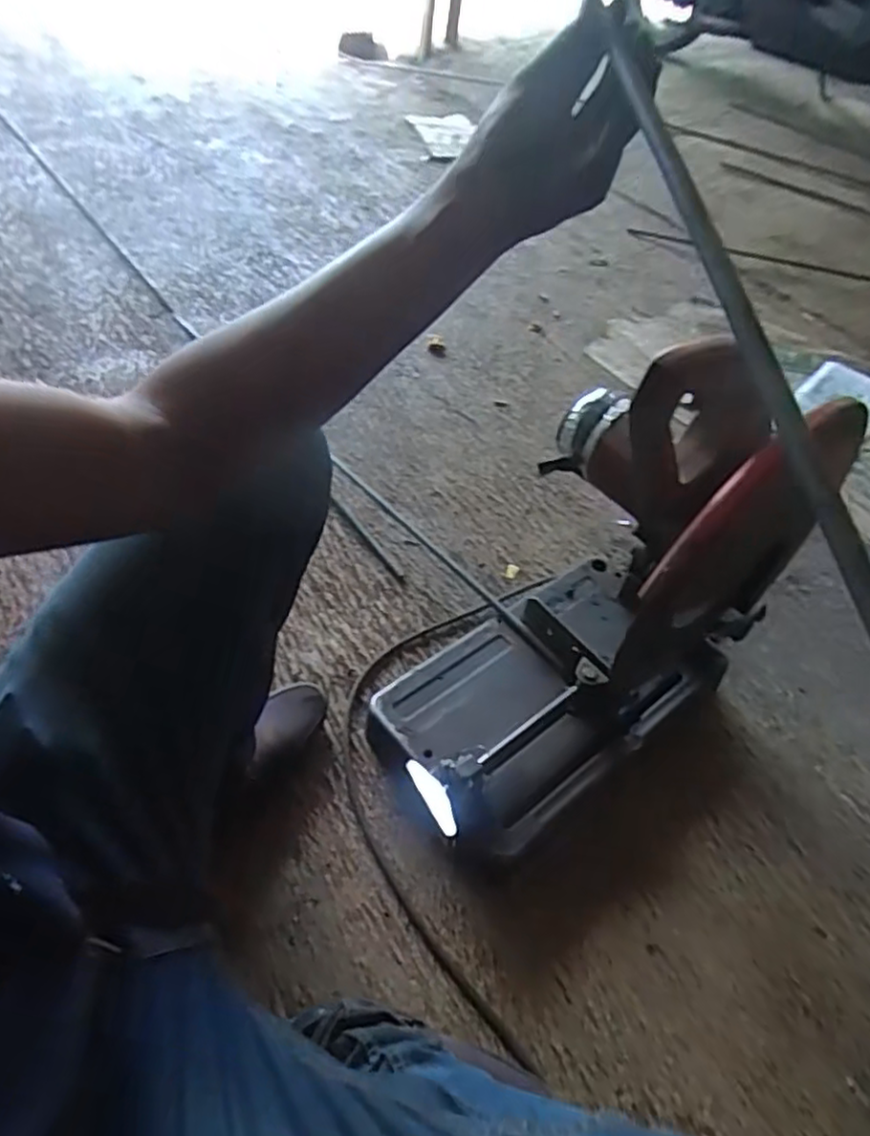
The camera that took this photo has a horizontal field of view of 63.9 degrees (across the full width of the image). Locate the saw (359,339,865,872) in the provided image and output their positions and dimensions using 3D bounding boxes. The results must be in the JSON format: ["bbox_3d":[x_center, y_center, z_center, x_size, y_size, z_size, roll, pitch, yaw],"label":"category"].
[{"bbox_3d":[0.158,0.017,0.754,0.450,0.499,0.266,-28,61,-28],"label":"saw"}]

